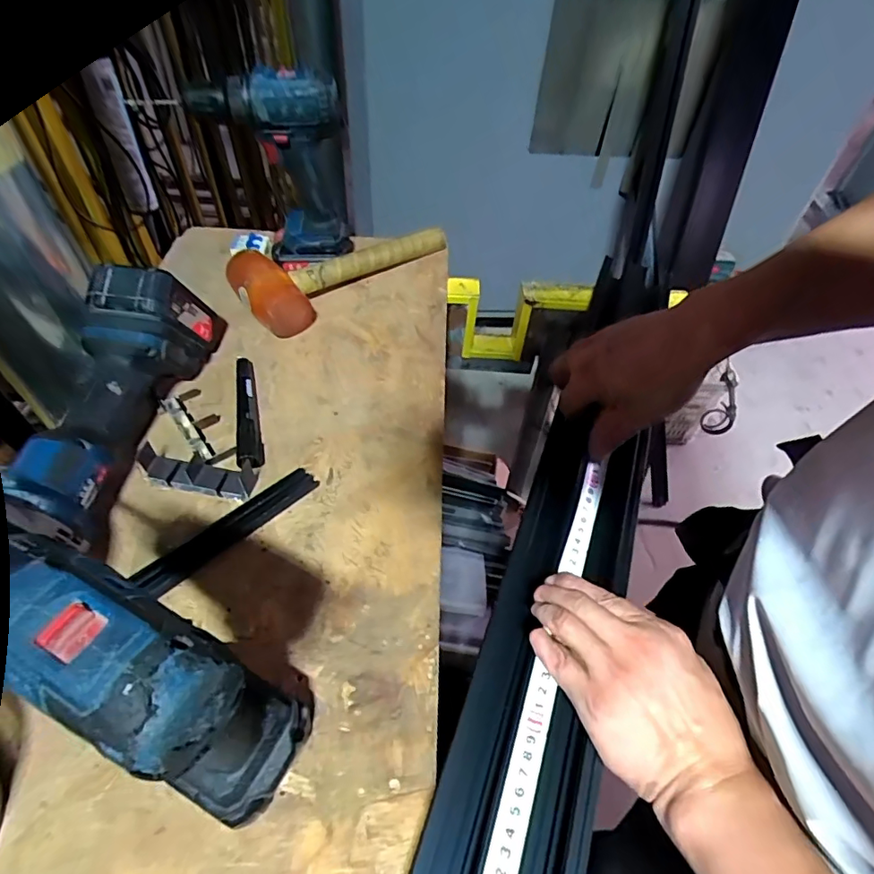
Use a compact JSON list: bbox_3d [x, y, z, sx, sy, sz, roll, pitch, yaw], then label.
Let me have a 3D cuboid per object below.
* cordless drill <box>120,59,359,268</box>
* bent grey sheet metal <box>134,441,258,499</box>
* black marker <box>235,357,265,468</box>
[{"bbox_3d":[-0.201,-0.300,0.611,0.188,0.215,0.074,-11,52,-12],"label":"cordless drill"},{"bbox_3d":[-0.215,0.031,0.463,0.100,0.020,0.033,9,51,3],"label":"bent grey sheet metal"},{"bbox_3d":[-0.190,-0.031,0.517,0.022,0.020,0.148,-11,52,-12],"label":"black marker"}]

